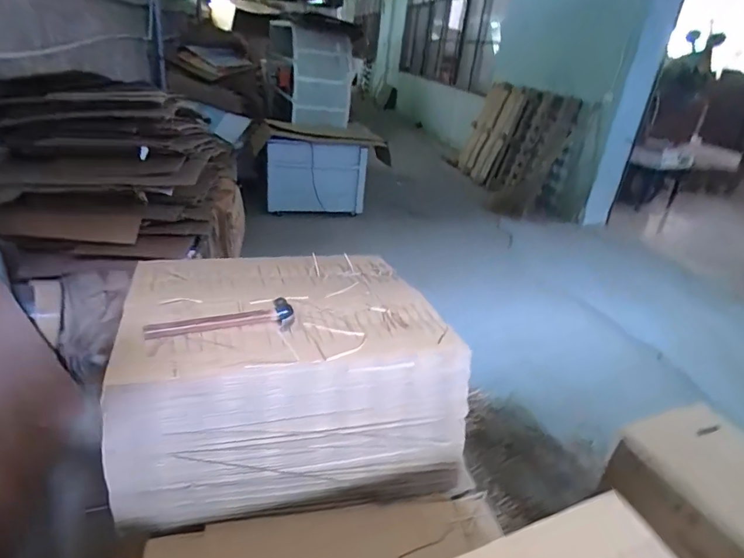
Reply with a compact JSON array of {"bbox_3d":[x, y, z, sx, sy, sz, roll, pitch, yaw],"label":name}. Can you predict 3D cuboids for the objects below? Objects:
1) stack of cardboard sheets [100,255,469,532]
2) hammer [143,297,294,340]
[{"bbox_3d":[-0.170,0.176,0.986,0.608,0.302,0.469,-2,26,-16],"label":"stack of cardboard sheets"},{"bbox_3d":[-0.269,0.067,0.843,0.252,0.022,0.084,-7,28,-25],"label":"hammer"}]

